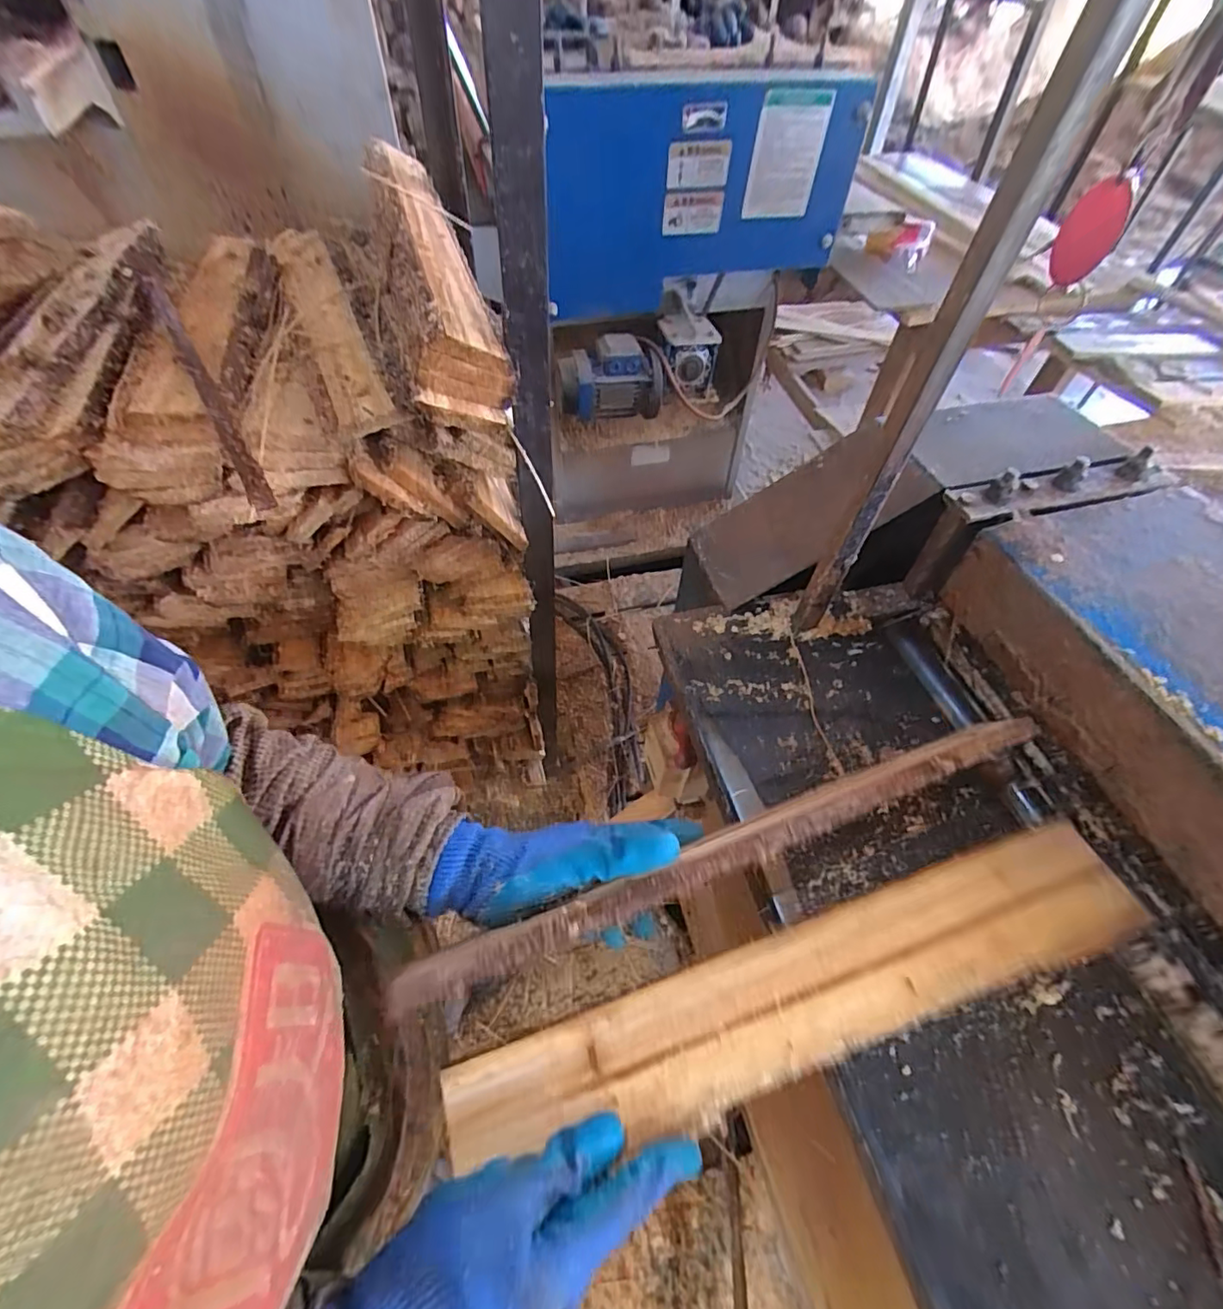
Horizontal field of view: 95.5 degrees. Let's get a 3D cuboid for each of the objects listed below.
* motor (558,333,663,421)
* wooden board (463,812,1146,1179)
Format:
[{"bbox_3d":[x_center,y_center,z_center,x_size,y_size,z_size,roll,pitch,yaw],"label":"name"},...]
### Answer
[{"bbox_3d":[-0.009,-0.642,1.294,0.232,0.155,0.137,-13,55,-11],"label":"motor"},{"bbox_3d":[0.141,0.216,0.365,0.477,0.010,0.078,-12,57,-13],"label":"wooden board"}]

